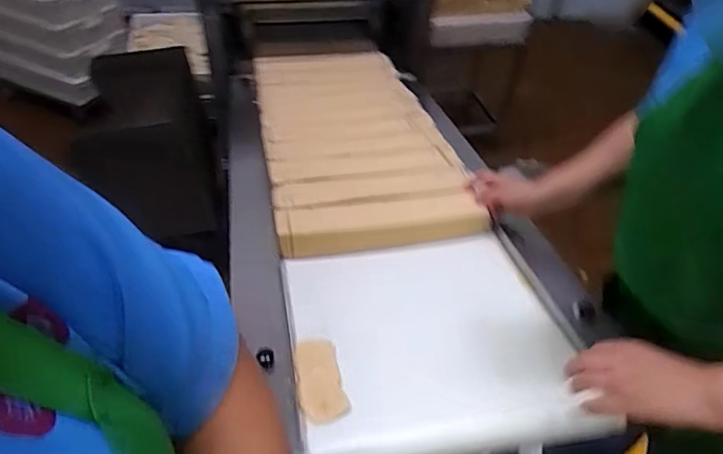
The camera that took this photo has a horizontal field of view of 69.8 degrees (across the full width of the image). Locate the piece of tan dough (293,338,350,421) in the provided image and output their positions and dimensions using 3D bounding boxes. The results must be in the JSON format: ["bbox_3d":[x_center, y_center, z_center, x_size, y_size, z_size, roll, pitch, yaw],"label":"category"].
[{"bbox_3d":[-0.056,0.199,0.674,0.059,0.017,0.110,-14,49,-8],"label":"piece of tan dough"}]

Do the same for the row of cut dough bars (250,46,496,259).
[{"bbox_3d":[-0.038,-0.260,1.218,0.403,0.053,0.867,-6,46,-10],"label":"row of cut dough bars"}]

